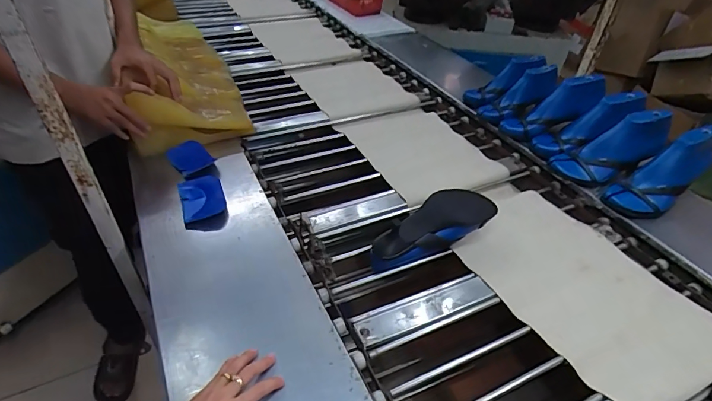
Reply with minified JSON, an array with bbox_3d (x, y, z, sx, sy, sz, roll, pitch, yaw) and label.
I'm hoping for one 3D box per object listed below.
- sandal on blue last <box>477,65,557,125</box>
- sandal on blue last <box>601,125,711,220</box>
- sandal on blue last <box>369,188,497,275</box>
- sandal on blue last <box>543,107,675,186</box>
[{"bbox_3d":[0.450,-0.288,1.126,0.236,0.086,0.074,-34,42,6],"label":"sandal on blue last"},{"bbox_3d":[0.647,-0.057,0.858,0.237,0.168,0.094,-6,39,-15],"label":"sandal on blue last"},{"bbox_3d":[0.139,0.051,0.780,0.261,0.075,0.084,-27,45,-10],"label":"sandal on blue last"},{"bbox_3d":[0.585,-0.108,0.929,0.249,0.094,0.076,-29,34,18],"label":"sandal on blue last"}]

